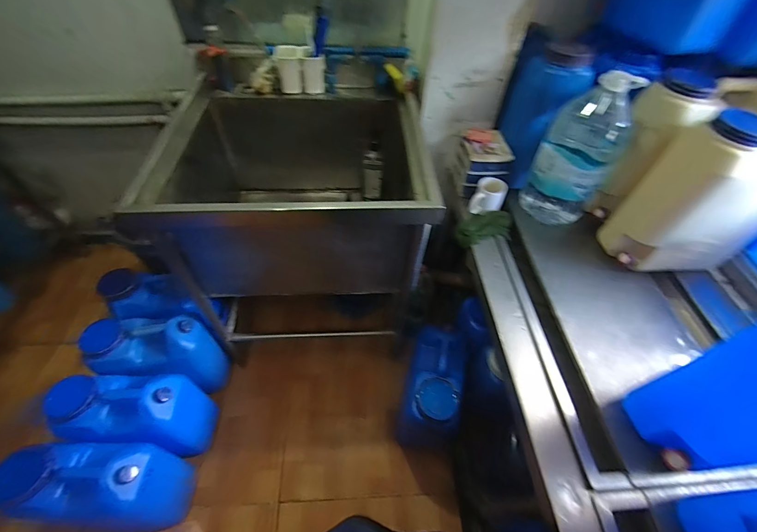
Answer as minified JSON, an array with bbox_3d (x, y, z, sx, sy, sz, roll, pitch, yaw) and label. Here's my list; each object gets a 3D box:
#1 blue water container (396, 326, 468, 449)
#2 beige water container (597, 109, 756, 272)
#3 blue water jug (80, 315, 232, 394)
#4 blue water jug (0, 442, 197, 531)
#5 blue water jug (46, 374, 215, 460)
[{"bbox_3d":[0.176,0.431,1.175,0.153,0.430,0.319,10,52,5],"label":"blue water container"},{"bbox_3d":[0.852,-0.177,0.880,0.323,0.393,0.200,-9,53,-10],"label":"beige water container"},{"bbox_3d":[-0.734,0.340,1.202,0.336,0.400,0.179,5,52,1],"label":"blue water jug"},{"bbox_3d":[-0.754,0.620,0.977,0.290,0.445,0.148,-4,52,-6],"label":"blue water jug"},{"bbox_3d":[-0.736,0.478,1.086,0.279,0.426,0.192,1,52,-2],"label":"blue water jug"}]

